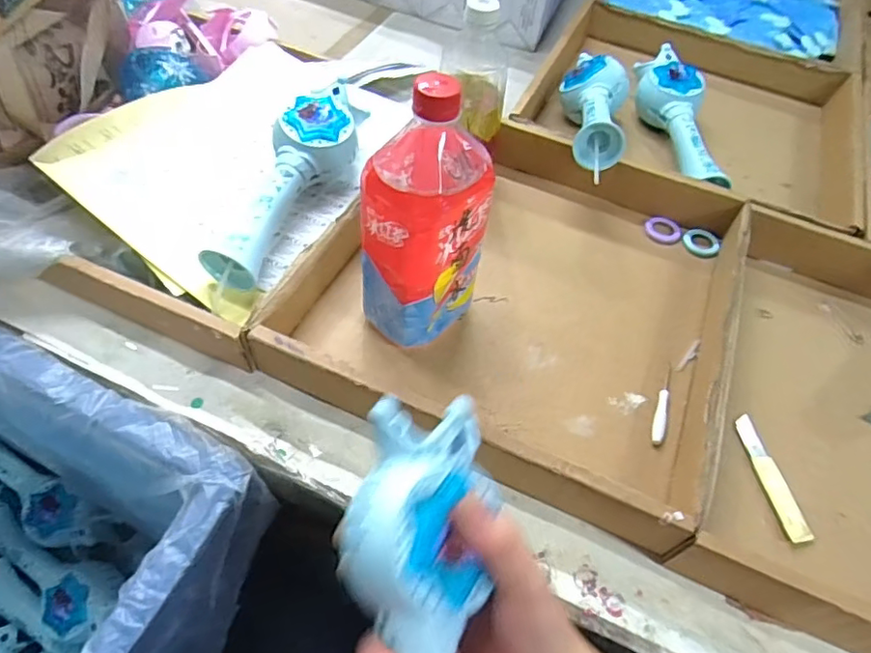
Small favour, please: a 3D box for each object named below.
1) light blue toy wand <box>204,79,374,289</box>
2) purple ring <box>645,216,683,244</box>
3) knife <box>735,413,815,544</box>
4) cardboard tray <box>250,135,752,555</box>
[{"bbox_3d":[-0.128,-0.137,0.519,0.070,0.056,0.227,17,54,7],"label":"light blue toy wand"},{"bbox_3d":[0.244,-0.103,0.623,0.038,0.008,0.033,20,66,12],"label":"purple ring"},{"bbox_3d":[0.269,0.118,0.464,0.019,0.008,0.106,-3,54,-8],"label":"knife"},{"bbox_3d":[0.091,-0.044,0.531,0.345,0.055,0.369,23,55,11],"label":"cardboard tray"}]

